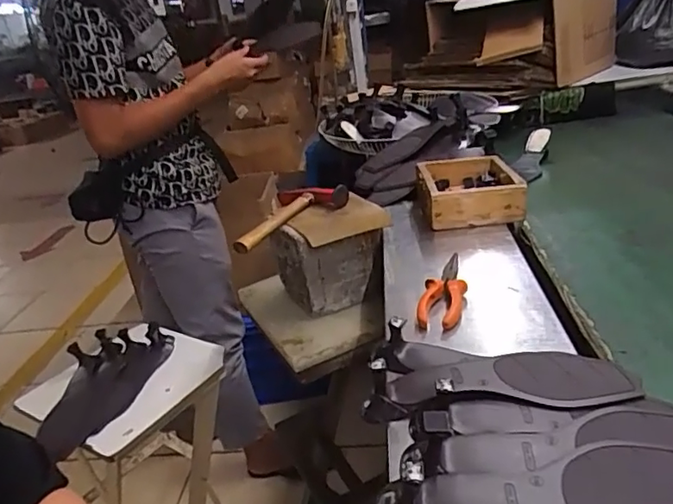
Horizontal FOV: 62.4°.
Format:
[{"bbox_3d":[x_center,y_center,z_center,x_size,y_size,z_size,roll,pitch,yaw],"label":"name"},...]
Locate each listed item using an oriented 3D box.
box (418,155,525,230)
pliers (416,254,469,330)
[{"bbox_3d":[0.230,-0.105,0.971,0.158,0.069,0.186,-7,24,2],"label":"box"},{"bbox_3d":[0.137,0.045,0.707,0.051,0.023,0.148,0,26,18],"label":"pliers"}]

